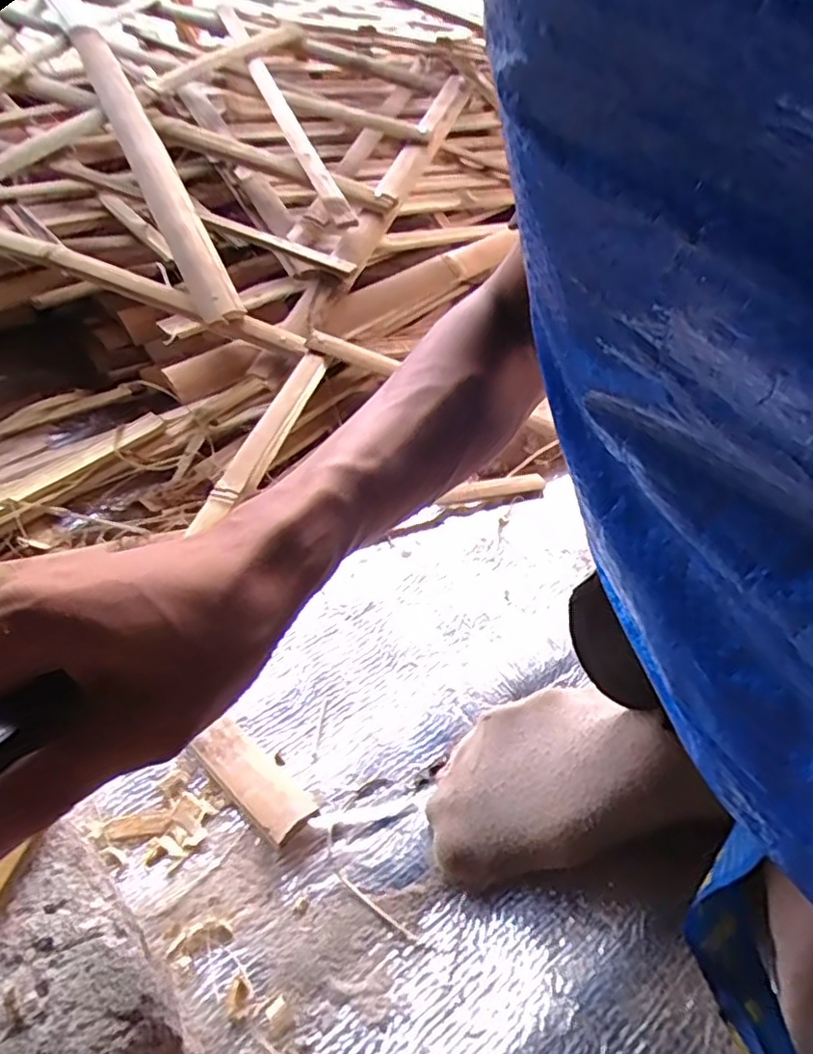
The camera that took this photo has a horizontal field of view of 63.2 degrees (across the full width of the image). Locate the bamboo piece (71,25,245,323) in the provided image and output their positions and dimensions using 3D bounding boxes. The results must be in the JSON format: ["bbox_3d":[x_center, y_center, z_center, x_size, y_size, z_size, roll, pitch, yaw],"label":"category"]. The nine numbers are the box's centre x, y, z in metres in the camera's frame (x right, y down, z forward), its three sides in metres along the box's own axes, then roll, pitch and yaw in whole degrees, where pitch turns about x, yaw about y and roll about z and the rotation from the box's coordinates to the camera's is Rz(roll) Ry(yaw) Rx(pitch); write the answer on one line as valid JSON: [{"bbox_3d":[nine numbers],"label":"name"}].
[{"bbox_3d":[-0.265,-0.379,0.666,0.042,0.037,0.506,-19,63,-19],"label":"bamboo piece"}]

